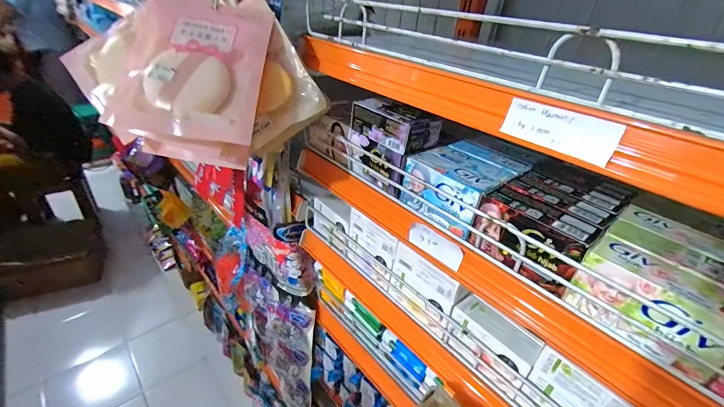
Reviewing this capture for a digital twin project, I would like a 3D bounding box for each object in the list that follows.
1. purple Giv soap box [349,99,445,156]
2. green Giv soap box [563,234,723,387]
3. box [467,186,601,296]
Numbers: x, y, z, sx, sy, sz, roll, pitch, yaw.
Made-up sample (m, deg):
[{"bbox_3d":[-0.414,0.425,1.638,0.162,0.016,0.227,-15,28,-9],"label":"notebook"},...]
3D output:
[{"bbox_3d":[0.037,-0.094,0.396,0.054,0.037,0.093,-23,41,-36],"label":"purple Giv soap box"},{"bbox_3d":[0.208,0.071,0.245,0.037,0.051,0.090,-21,41,-34],"label":"green Giv soap box"},{"bbox_3d":[0.148,0.030,0.302,0.040,0.053,0.090,-22,41,-35],"label":"box"}]

